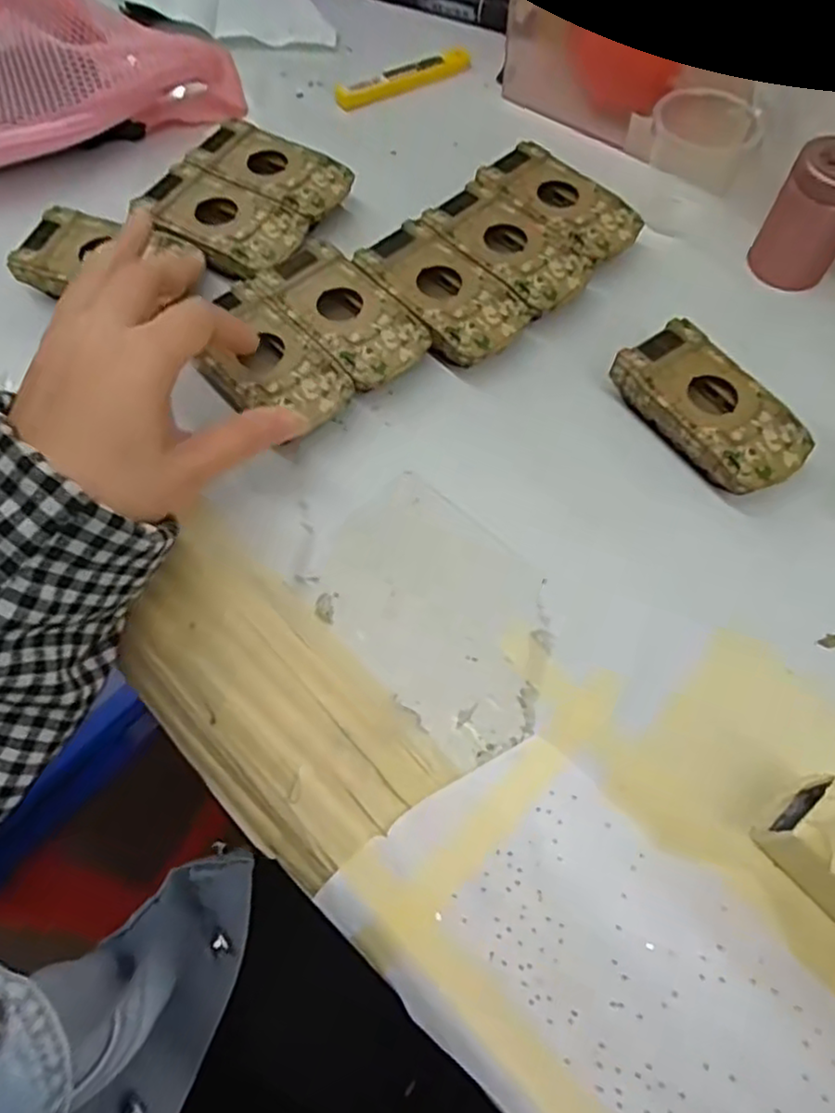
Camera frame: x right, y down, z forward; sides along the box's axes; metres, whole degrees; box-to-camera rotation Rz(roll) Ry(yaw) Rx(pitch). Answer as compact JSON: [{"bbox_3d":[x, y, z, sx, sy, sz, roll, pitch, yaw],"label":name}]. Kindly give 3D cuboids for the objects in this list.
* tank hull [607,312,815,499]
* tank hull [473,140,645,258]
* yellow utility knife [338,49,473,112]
[{"bbox_3d":[0.146,-0.072,0.336,0.051,0.019,0.095,-32,69,-14],"label":"tank hull"},{"bbox_3d":[0.084,-0.205,0.405,0.094,0.025,0.048,40,70,16],"label":"tank hull"},{"bbox_3d":[-0.008,-0.339,0.477,0.106,0.011,0.022,-28,68,-13],"label":"yellow utility knife"}]

